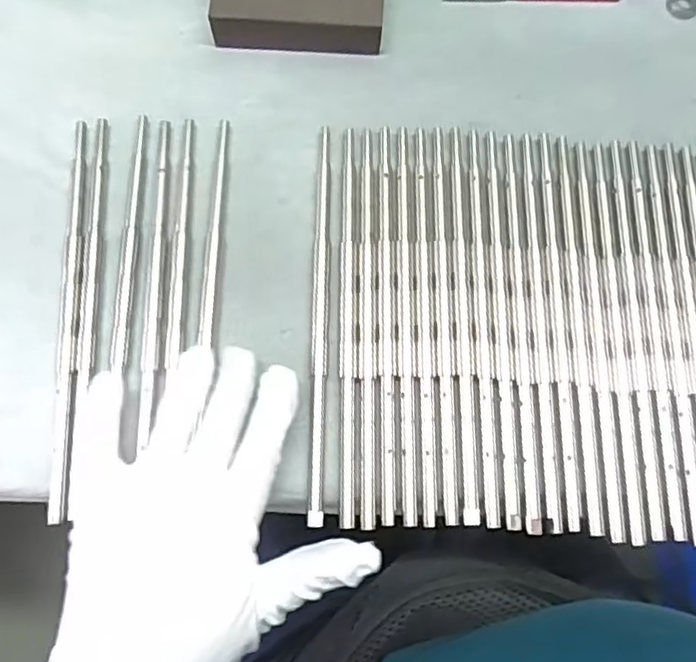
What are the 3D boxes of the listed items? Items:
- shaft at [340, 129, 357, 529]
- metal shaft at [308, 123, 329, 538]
[{"bbox_3d":[0.000,-0.010,0.337,0.008,0.004,0.210,0,74,-2],"label":"shaft"},{"bbox_3d":[-0.014,-0.011,0.338,0.009,0.004,0.210,1,74,-2],"label":"metal shaft"}]

